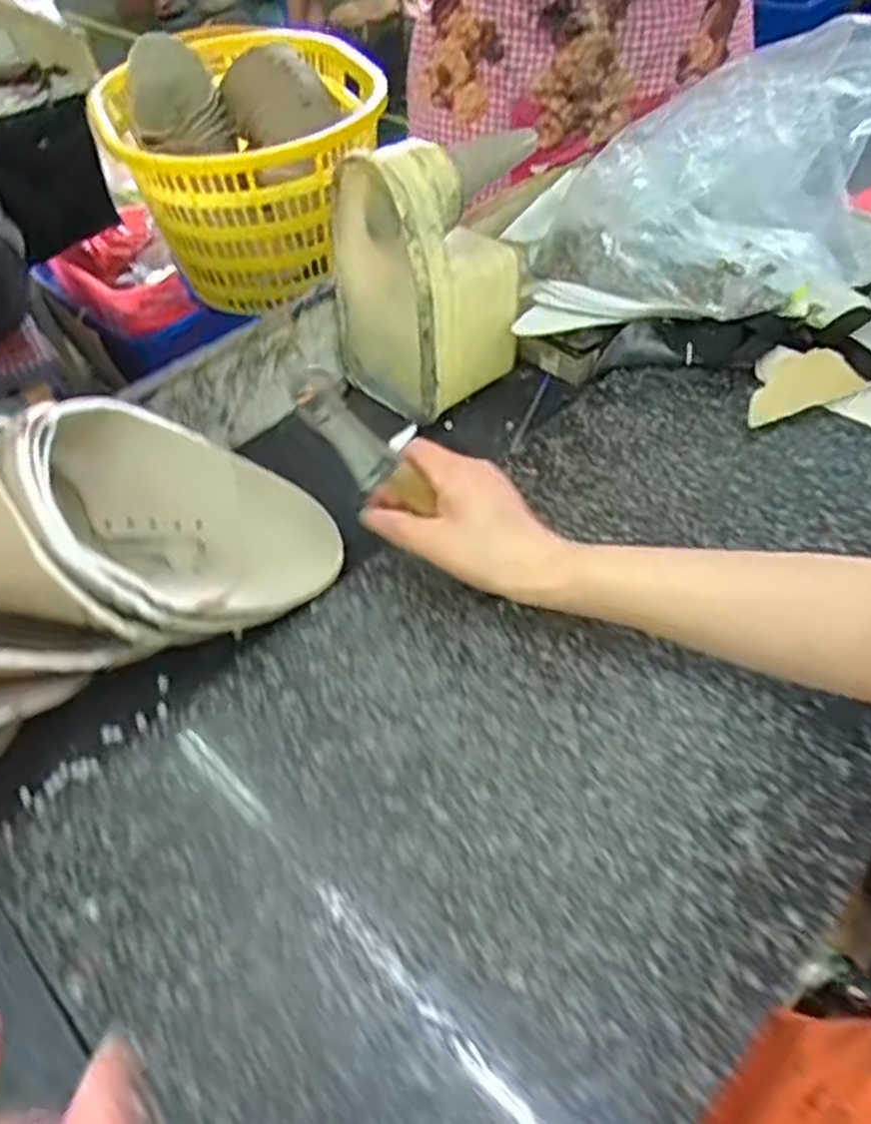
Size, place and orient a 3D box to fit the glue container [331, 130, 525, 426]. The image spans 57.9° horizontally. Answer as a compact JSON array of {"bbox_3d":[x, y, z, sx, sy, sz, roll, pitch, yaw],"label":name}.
[{"bbox_3d":[-0.006,-0.242,0.656,0.123,0.201,0.115,-34,54,-23],"label":"glue container"}]

